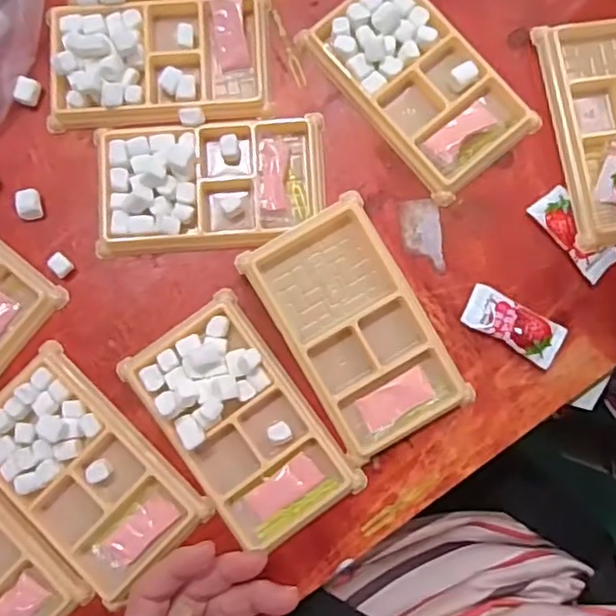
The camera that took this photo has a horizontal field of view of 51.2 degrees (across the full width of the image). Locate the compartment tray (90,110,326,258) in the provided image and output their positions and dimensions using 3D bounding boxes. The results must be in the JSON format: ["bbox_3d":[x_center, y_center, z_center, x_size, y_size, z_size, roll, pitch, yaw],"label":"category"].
[{"bbox_3d":[-0.059,-0.073,0.381,0.133,0.012,0.076,-4,84,1],"label":"compartment tray"}]

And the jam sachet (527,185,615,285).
[{"bbox_3d":[0.157,-0.044,0.377,0.024,0.008,0.057,-39,85,-3],"label":"jam sachet"}]

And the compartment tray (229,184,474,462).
[{"bbox_3d":[0.027,0.012,0.368,0.077,0.018,0.135,-30,84,-2],"label":"compartment tray"}]

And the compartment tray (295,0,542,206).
[{"bbox_3d":[0.066,-0.137,0.387,0.074,0.011,0.132,-41,85,-3],"label":"compartment tray"}]

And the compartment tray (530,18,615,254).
[{"bbox_3d":[0.185,-0.107,0.382,0.076,0.023,0.137,-10,84,0],"label":"compartment tray"}]

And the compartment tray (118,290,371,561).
[{"bbox_3d":[-0.038,0.067,0.362,0.075,0.017,0.134,-36,85,-2],"label":"compartment tray"}]

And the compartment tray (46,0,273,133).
[{"bbox_3d":[-0.091,-0.151,0.390,0.136,0.014,0.079,-3,84,1],"label":"compartment tray"}]

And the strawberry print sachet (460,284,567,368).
[{"bbox_3d":[0.119,0.010,0.373,0.057,0.008,0.025,29,86,4],"label":"strawberry print sachet"}]

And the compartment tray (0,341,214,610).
[{"bbox_3d":[-0.129,0.094,0.364,0.075,0.013,0.134,-44,85,-3],"label":"compartment tray"}]

